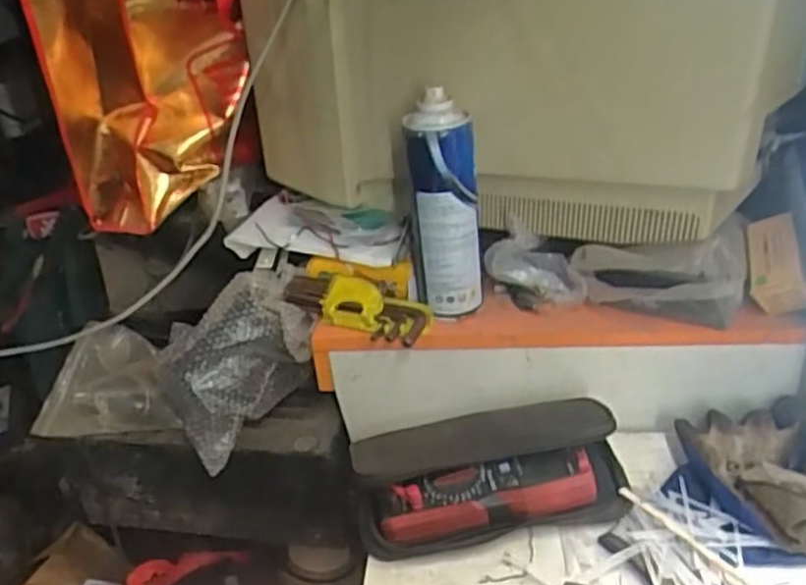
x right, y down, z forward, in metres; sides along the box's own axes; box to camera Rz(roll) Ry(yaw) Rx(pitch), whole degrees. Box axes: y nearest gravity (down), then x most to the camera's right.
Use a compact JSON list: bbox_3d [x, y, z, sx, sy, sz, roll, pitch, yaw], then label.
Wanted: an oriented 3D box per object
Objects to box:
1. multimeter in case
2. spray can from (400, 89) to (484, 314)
[{"bbox_3d":[0.072,0.150,0.630,0.233,0.064,0.126,-8,31,-2],"label":"multimeter in case"},{"bbox_3d":[0.039,-0.082,0.678,0.062,0.209,0.073,-6,31,2],"label":"spray can"}]

